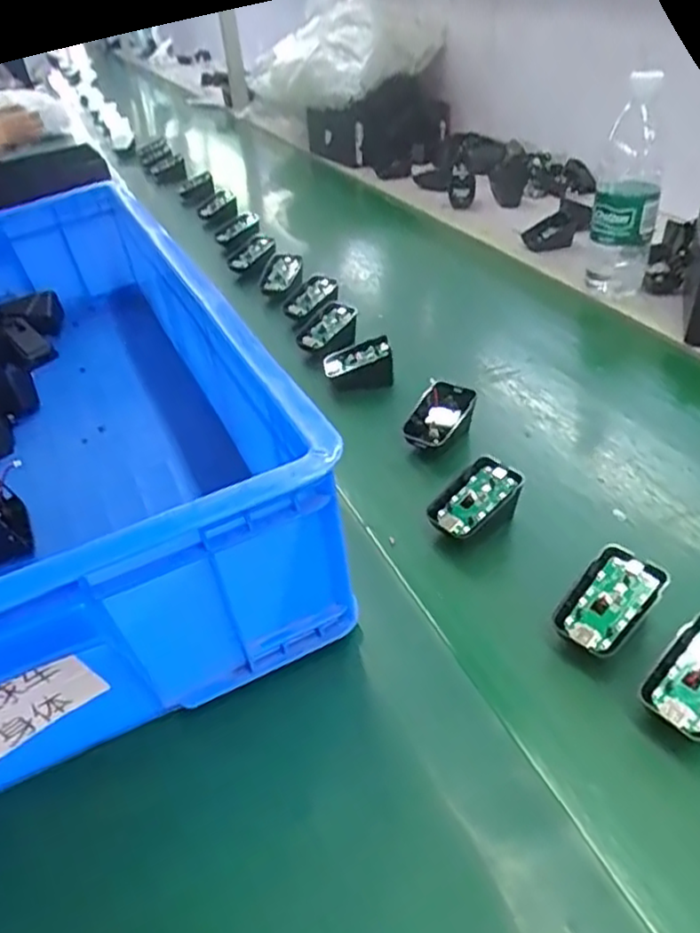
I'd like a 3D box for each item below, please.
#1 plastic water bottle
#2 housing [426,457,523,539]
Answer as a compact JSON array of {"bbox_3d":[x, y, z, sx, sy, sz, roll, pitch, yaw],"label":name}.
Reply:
[{"bbox_3d":[0.305,-0.292,0.755,0.067,0.224,0.077,10,44,18],"label":"plastic water bottle"},{"bbox_3d":[0.093,0.032,0.513,0.067,0.047,0.040,-27,45,-22],"label":"housing"}]

